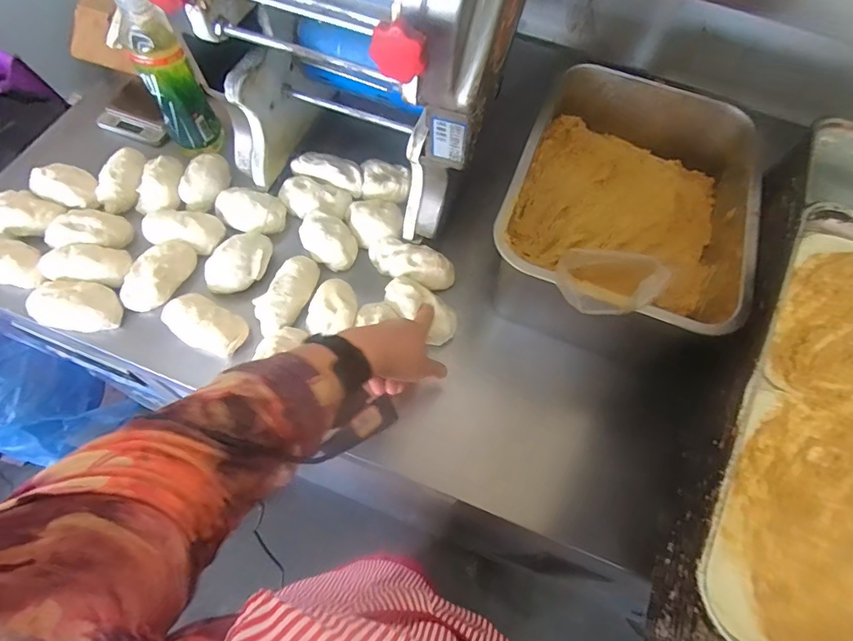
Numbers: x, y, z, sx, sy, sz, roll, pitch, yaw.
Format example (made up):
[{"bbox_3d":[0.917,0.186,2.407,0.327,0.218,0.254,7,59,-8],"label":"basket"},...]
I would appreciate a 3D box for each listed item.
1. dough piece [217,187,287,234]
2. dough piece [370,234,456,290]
[{"bbox_3d":[-0.232,-0.149,0.640,0.081,0.038,0.059,29,65,10],"label":"dough piece"},{"bbox_3d":[-0.019,-0.077,0.622,0.114,0.027,0.053,21,64,6],"label":"dough piece"}]

